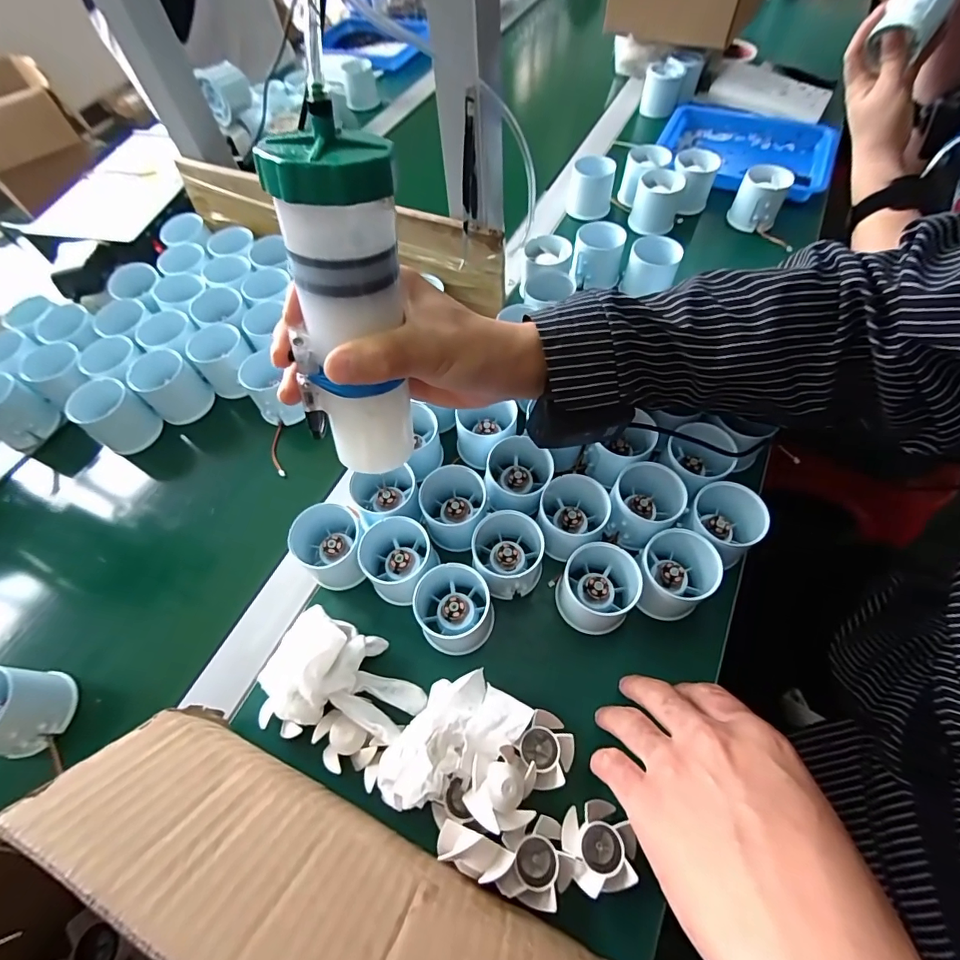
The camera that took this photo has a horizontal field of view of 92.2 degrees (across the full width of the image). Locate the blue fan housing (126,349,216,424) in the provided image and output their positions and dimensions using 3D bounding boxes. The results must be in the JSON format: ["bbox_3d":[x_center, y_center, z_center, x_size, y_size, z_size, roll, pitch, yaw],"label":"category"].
[{"bbox_3d":[-0.303,-0.092,0.451,0.049,0.051,0.051,-1,60,2],"label":"blue fan housing"}]

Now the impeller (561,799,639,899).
[{"bbox_3d":[0.071,0.218,0.274,0.038,0.015,0.043,-21,62,-9],"label":"impeller"}]

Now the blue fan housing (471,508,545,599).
[{"bbox_3d":[0.021,0.056,0.351,0.054,0.049,0.051,-1,60,2],"label":"blue fan housing"}]

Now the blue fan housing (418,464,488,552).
[{"bbox_3d":[-0.022,0.021,0.369,0.061,0.040,0.053,7,61,7],"label":"blue fan housing"}]

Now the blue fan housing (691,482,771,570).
[{"bbox_3d":[0.183,0.034,0.351,0.056,0.046,0.052,-33,64,-15],"label":"blue fan housing"}]

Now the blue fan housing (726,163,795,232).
[{"bbox_3d":[0.334,-0.333,0.556,0.052,0.062,0.052,24,65,16],"label":"blue fan housing"}]

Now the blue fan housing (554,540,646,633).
[{"bbox_3d":[0.088,0.078,0.337,0.056,0.052,0.057,-1,60,2],"label":"blue fan housing"}]

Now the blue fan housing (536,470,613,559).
[{"bbox_3d":[0.069,0.030,0.362,0.054,0.049,0.054,-1,60,2],"label":"blue fan housing"}]

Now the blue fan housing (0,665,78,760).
[{"bbox_3d":[-0.317,0.155,0.311,0.043,0.054,0.051,3,61,5],"label":"blue fan housing"}]

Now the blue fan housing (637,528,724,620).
[{"bbox_3d":[0.143,0.069,0.337,0.055,0.047,0.054,0,60,3],"label":"blue fan housing"}]

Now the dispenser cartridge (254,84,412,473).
[{"bbox_3d":[-0.070,-0.081,0.254,0.043,0.192,0.046,29,52,18],"label":"dispenser cartridge"}]

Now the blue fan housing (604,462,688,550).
[{"bbox_3d":[0.126,0.021,0.360,0.049,0.044,0.055,38,69,21],"label":"blue fan housing"}]

